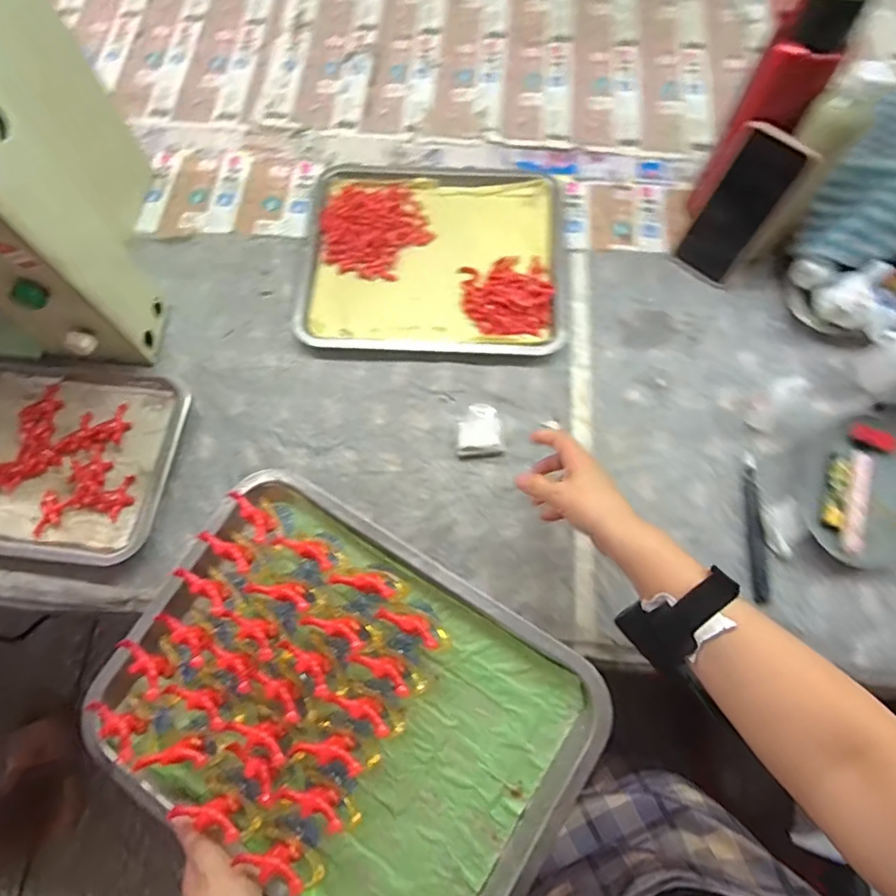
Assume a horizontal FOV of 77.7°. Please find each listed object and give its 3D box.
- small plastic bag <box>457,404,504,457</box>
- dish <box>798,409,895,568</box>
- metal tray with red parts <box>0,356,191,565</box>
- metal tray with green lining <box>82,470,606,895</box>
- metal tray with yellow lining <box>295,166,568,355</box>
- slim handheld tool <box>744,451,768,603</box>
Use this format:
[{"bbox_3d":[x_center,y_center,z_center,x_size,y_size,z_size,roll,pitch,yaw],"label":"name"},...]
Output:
[{"bbox_3d":[0.033,-0.017,0.585,0.047,0.034,0.046,-5,70,-2],"label":"small plastic bag"},{"bbox_3d":[0.430,0.040,0.564,0.135,0.028,0.152,3,70,1],"label":"dish"},{"bbox_3d":[-0.444,0.003,0.589,0.304,0.020,0.215,4,70,2],"label":"metal tray with red parts"},{"bbox_3d":[-0.082,0.195,0.419,0.334,0.054,0.251,30,73,10],"label":"metal tray with green lining"},{"bbox_3d":[-0.016,-0.235,0.674,0.310,0.018,0.263,1,70,0],"label":"metal tray with yellow lining"},{"bbox_3d":[0.311,0.078,0.562,0.015,0.005,0.151,5,70,2],"label":"slim handheld tool"}]

